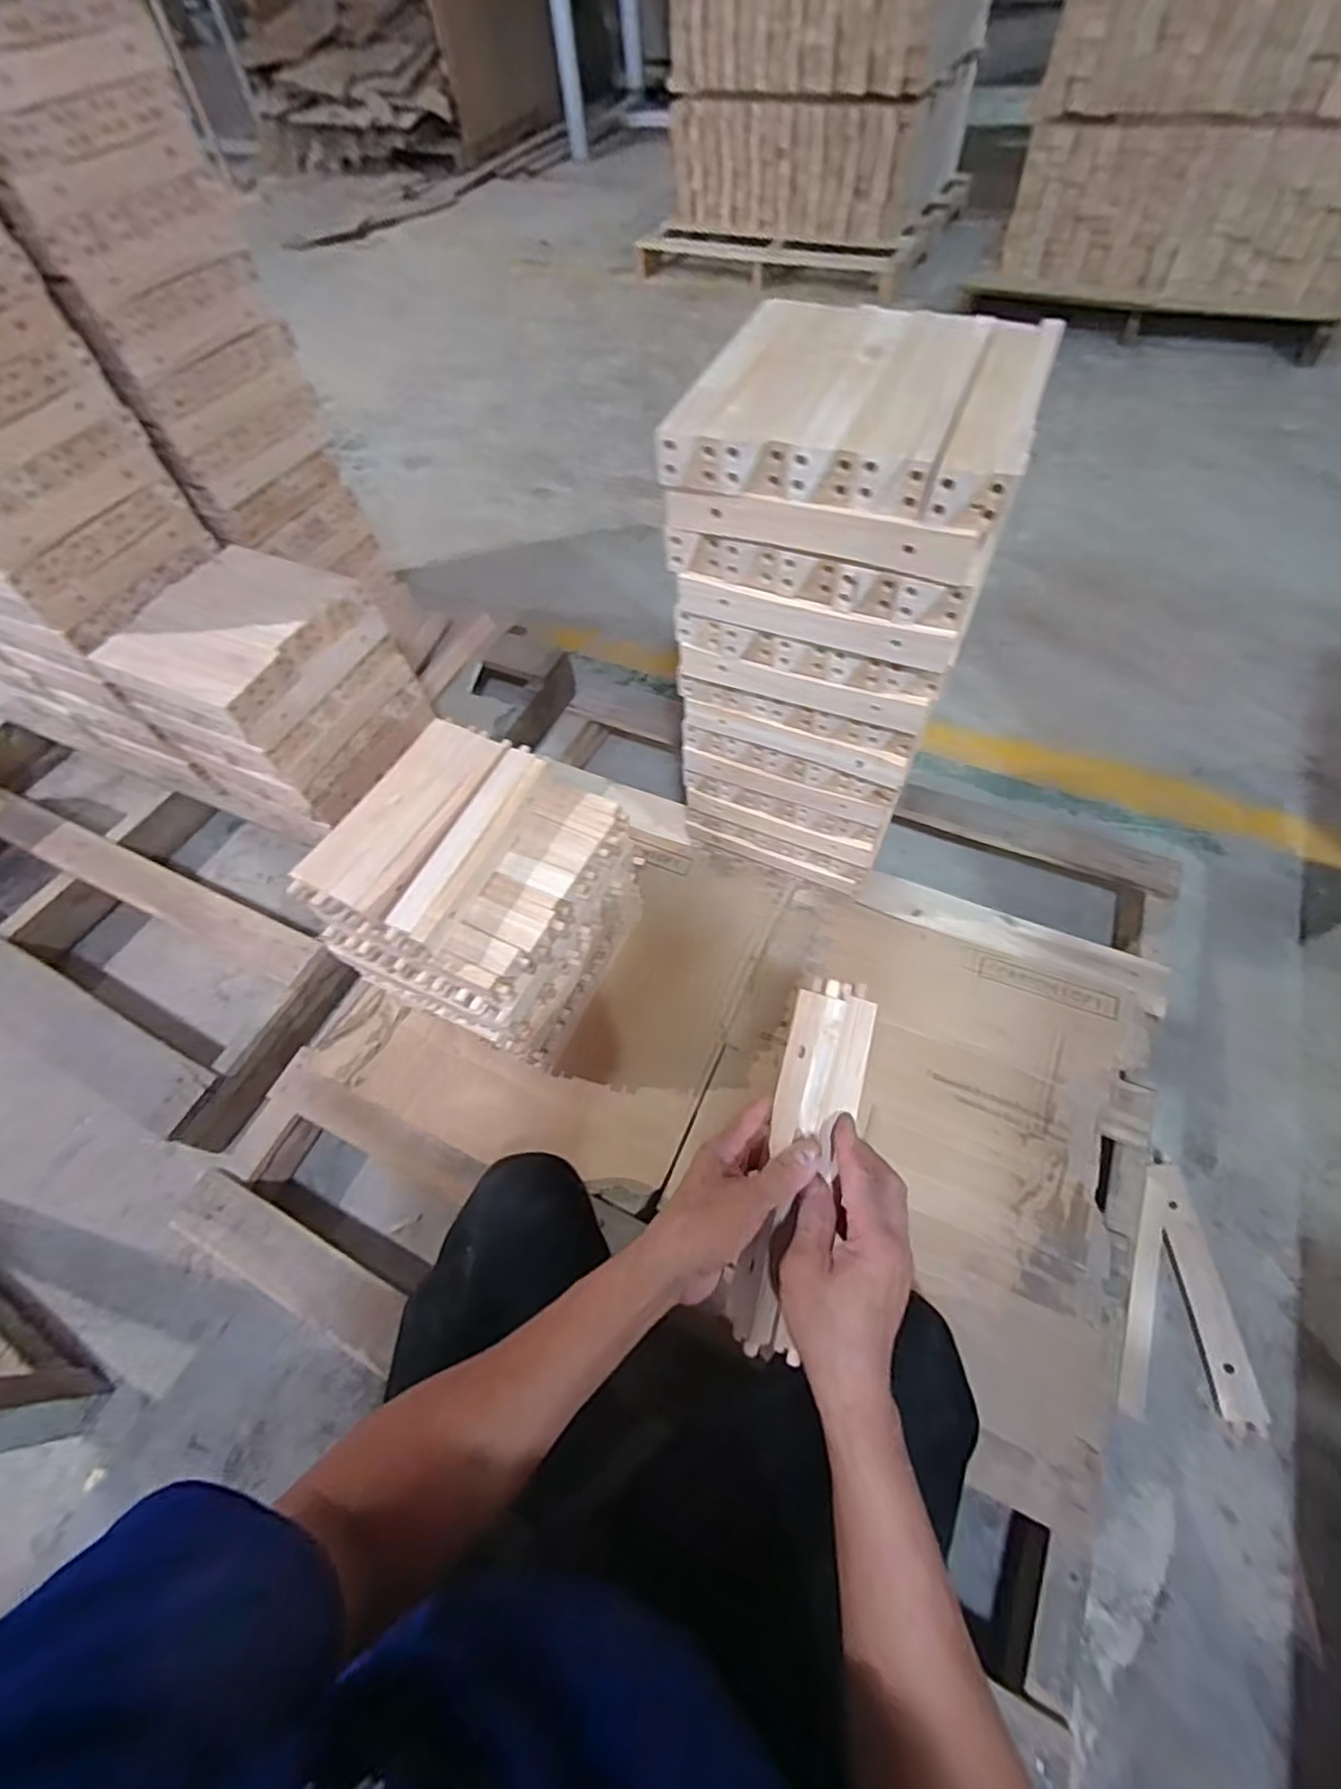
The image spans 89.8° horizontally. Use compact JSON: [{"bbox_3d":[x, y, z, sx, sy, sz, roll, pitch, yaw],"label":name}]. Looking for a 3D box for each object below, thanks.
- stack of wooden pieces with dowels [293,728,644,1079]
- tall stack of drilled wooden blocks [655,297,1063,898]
[{"bbox_3d":[-0.218,0.013,0.833,0.261,0.285,0.272,21,62,16],"label":"stack of wooden pieces with dowels"},{"bbox_3d":[0.176,-0.275,0.752,0.261,0.519,0.261,22,63,17],"label":"tall stack of drilled wooden blocks"}]

